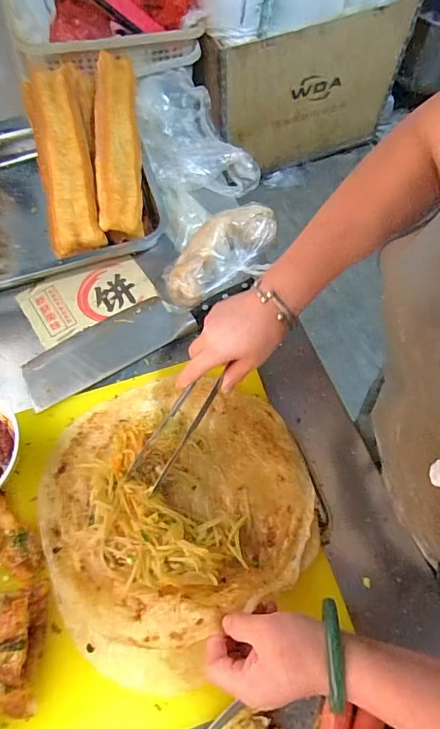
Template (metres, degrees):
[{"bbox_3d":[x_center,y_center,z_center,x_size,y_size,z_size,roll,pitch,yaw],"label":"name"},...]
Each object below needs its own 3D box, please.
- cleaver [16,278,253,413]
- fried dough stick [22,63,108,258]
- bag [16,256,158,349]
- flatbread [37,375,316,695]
[{"bbox_3d":[-0.112,-0.048,0.550,0.299,0.022,0.083,-29,70,-10],"label":"cleaver"},{"bbox_3d":[-0.222,-0.296,0.605,0.099,0.049,0.301,-10,77,-3],"label":"fried dough stick"},{"bbox_3d":[-0.187,-0.097,0.590,0.167,0.010,0.094,-28,69,-10],"label":"bag"},{"bbox_3d":[-0.052,0.140,0.444,0.294,0.057,0.275,-1,65,1],"label":"flatbread"}]

